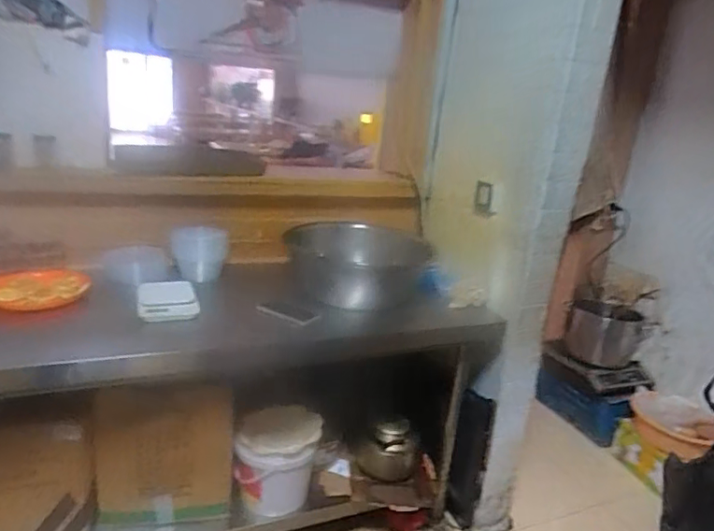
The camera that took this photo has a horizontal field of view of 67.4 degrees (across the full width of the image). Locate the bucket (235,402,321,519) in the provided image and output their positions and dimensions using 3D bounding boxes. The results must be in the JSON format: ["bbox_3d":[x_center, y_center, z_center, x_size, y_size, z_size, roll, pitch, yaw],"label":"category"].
[{"bbox_3d":[-0.215,0.580,1.598,0.226,0.264,0.210,5,18,-2],"label":"bucket"}]

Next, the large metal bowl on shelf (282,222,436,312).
[{"bbox_3d":[0.009,0.002,1.766,0.471,0.206,0.511,-2,17,1],"label":"large metal bowl on shelf"}]

